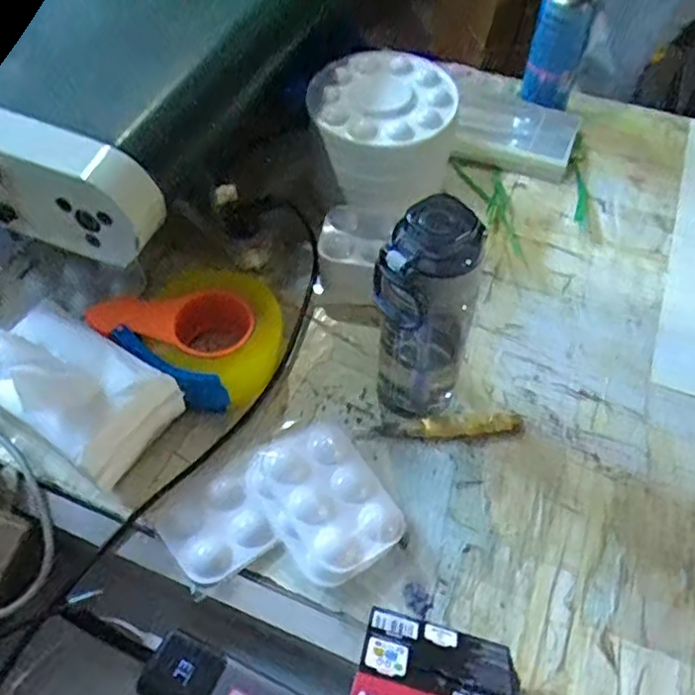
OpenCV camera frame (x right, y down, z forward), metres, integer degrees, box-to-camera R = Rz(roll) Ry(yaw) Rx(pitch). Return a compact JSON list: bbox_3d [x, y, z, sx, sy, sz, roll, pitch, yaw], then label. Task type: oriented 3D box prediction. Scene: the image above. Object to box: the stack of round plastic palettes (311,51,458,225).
[{"bbox_3d":[0.040,-0.251,0.751,0.167,0.088,0.186,16,55,11],"label":"stack of round plastic palettes"}]

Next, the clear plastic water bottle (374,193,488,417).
[{"bbox_3d":[0.062,-0.019,0.535,0.073,0.215,0.067,0,53,-1],"label":"clear plastic water bottle"}]

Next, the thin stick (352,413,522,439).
[{"bbox_3d":[0.084,0.074,0.592,0.152,0.011,0.022,-4,54,-4],"label":"thin stick"}]

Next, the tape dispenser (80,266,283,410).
[{"bbox_3d":[-0.145,-0.016,0.624,0.161,0.065,0.130,29,58,19],"label":"tape dispenser"}]

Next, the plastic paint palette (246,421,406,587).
[{"bbox_3d":[-0.020,0.128,0.545,0.097,0.029,0.131,-28,59,-20],"label":"plastic paint palette"}]

